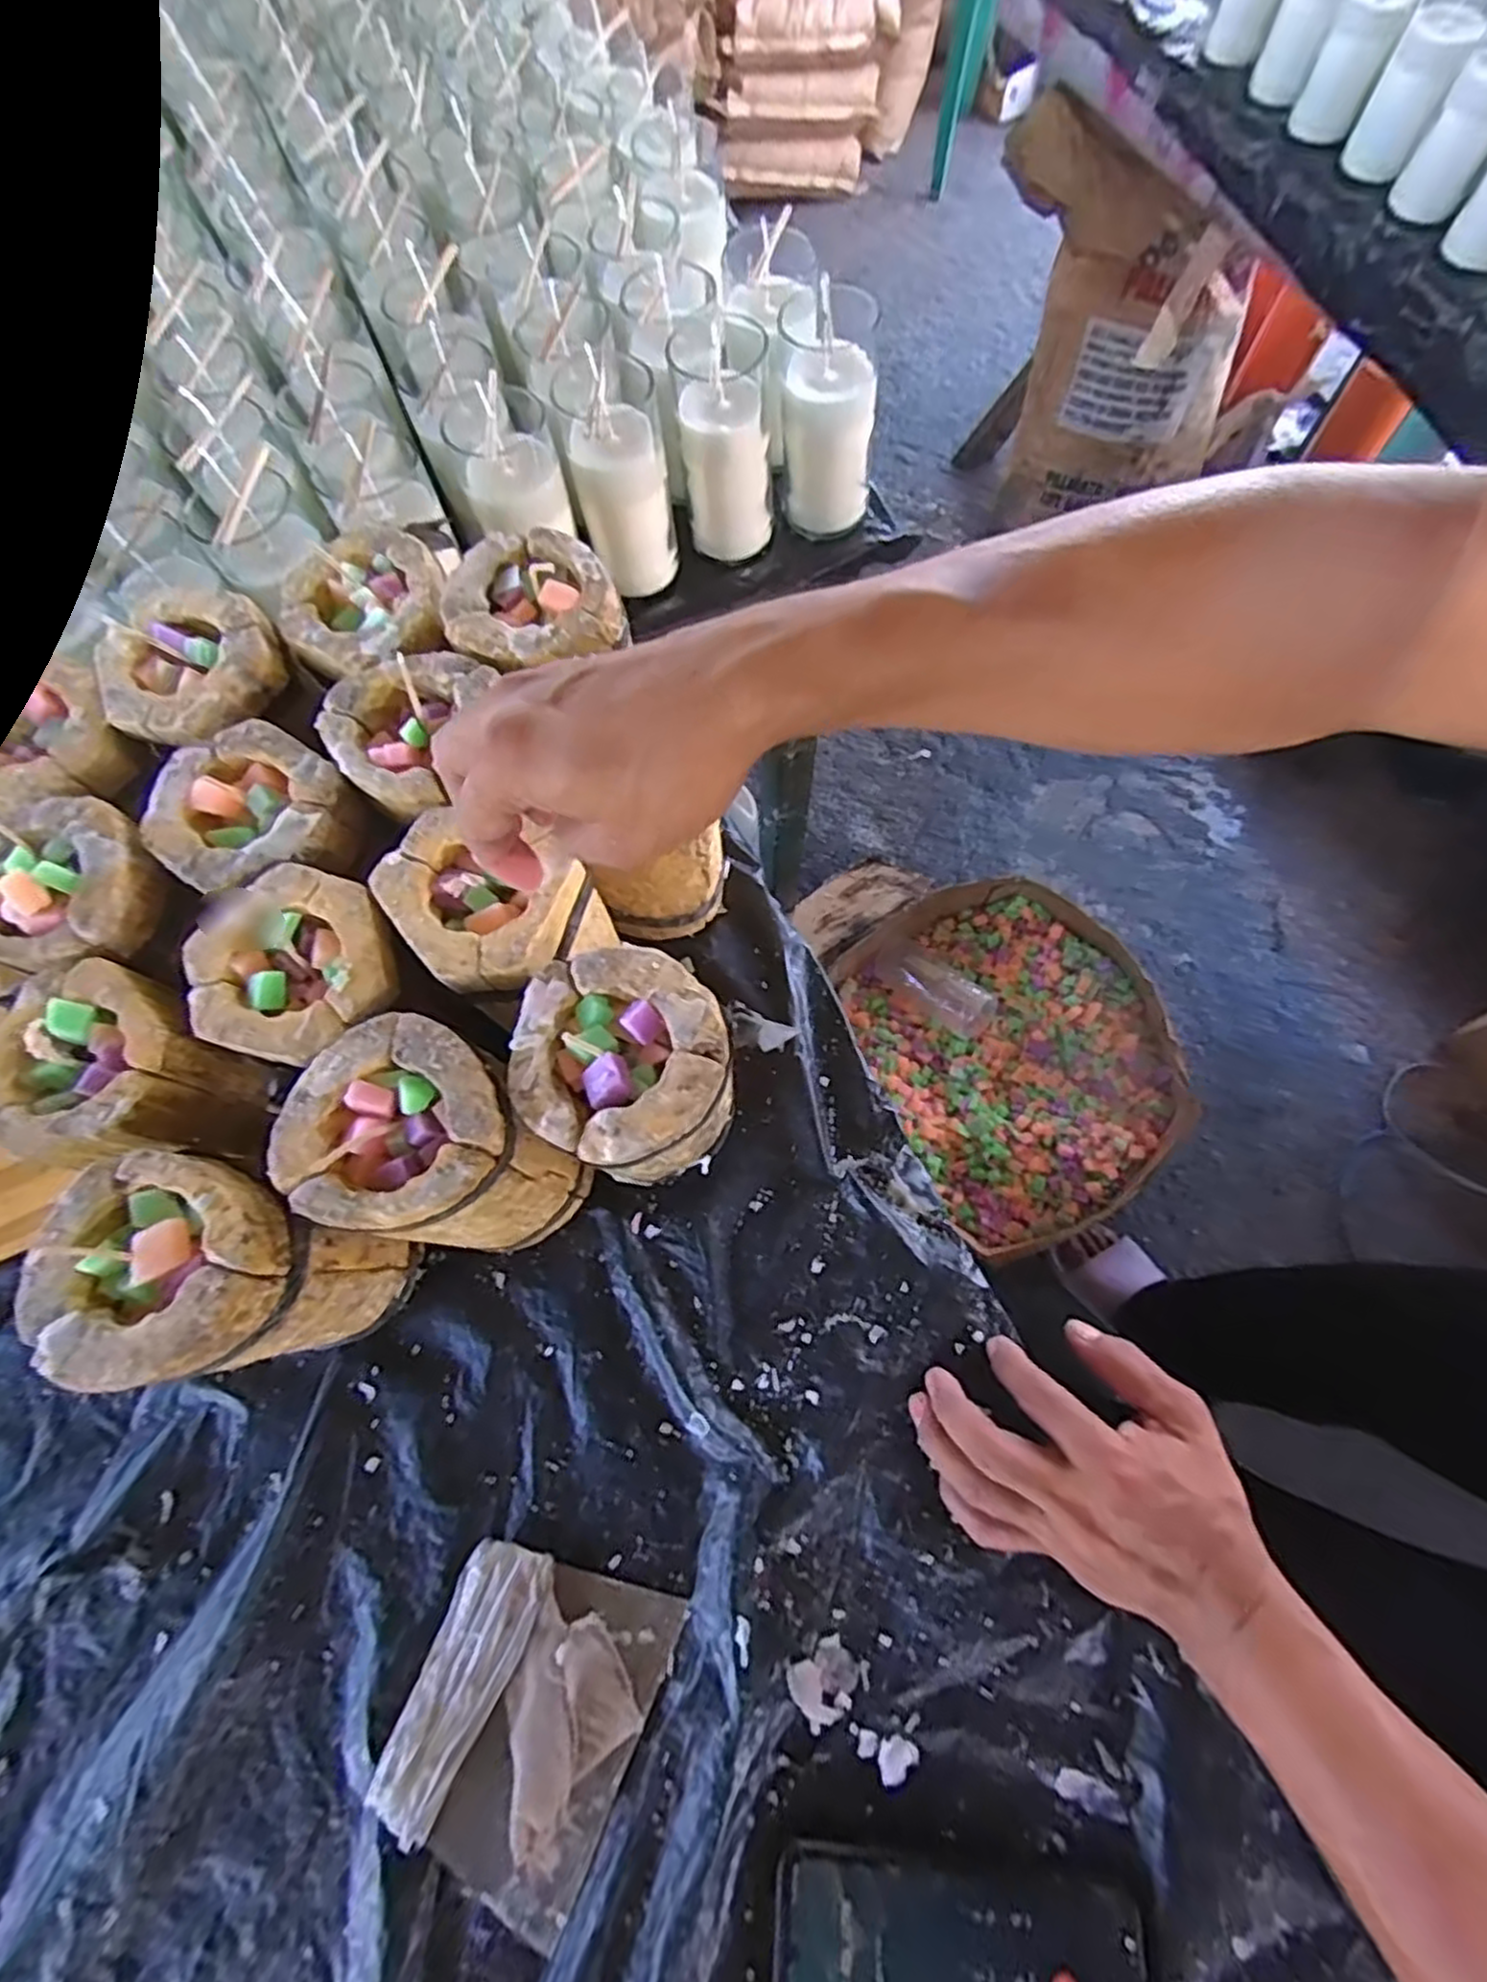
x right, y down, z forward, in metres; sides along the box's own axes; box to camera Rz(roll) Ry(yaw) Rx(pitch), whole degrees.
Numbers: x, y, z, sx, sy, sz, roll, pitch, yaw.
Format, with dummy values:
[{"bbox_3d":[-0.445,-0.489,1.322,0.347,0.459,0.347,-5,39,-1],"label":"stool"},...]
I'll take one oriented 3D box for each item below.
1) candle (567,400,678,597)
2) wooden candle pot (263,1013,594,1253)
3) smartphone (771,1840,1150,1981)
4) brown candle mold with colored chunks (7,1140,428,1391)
[{"bbox_3d":[-0.086,-0.361,0.555,0.063,0.119,0.058,-7,69,0],"label":"candle"},{"bbox_3d":[-0.140,0.084,0.390,0.093,0.163,0.087,-1,71,2],"label":"wooden candle pot"},{"bbox_3d":[0.094,0.428,0.334,0.160,0.011,0.069,3,70,4],"label":"smartphone"},{"bbox_3d":[-0.228,0.136,0.374,0.109,0.158,0.096,21,72,10],"label":"brown candle mold with colored chunks"}]

